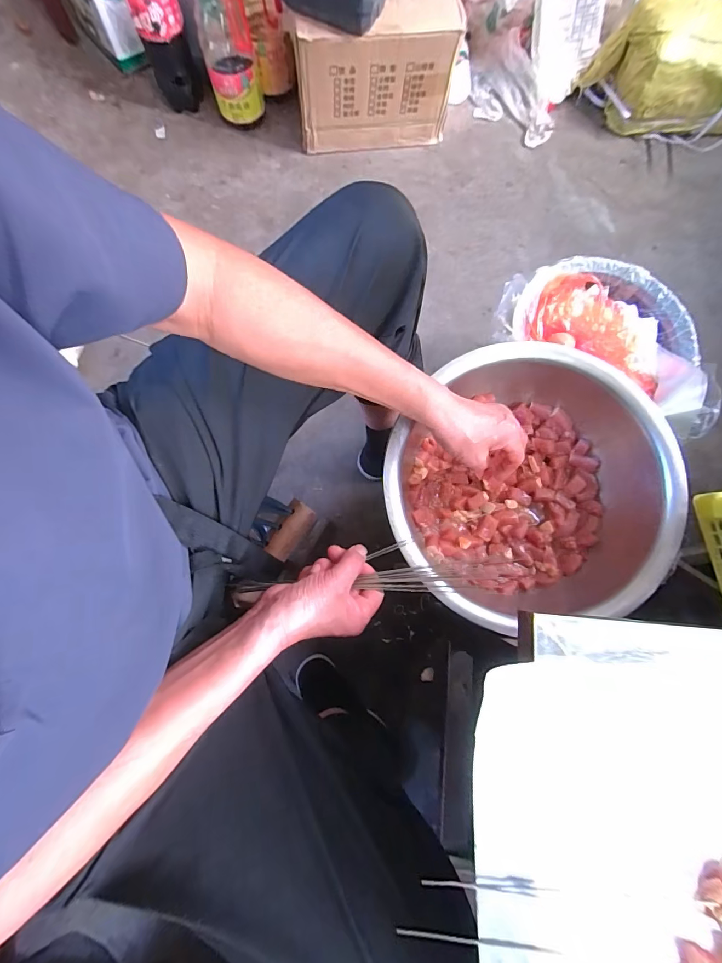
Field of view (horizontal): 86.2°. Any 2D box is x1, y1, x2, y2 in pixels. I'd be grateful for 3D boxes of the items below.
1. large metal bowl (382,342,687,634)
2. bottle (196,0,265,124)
[{"bbox_3d":[0.200,0.008,0.458,0.320,0.109,0.307,-3,78,-2],"label":"large metal bowl"},{"bbox_3d":[-0.284,-0.927,0.822,0.102,0.273,0.116,-11,78,-4],"label":"bottle"}]

